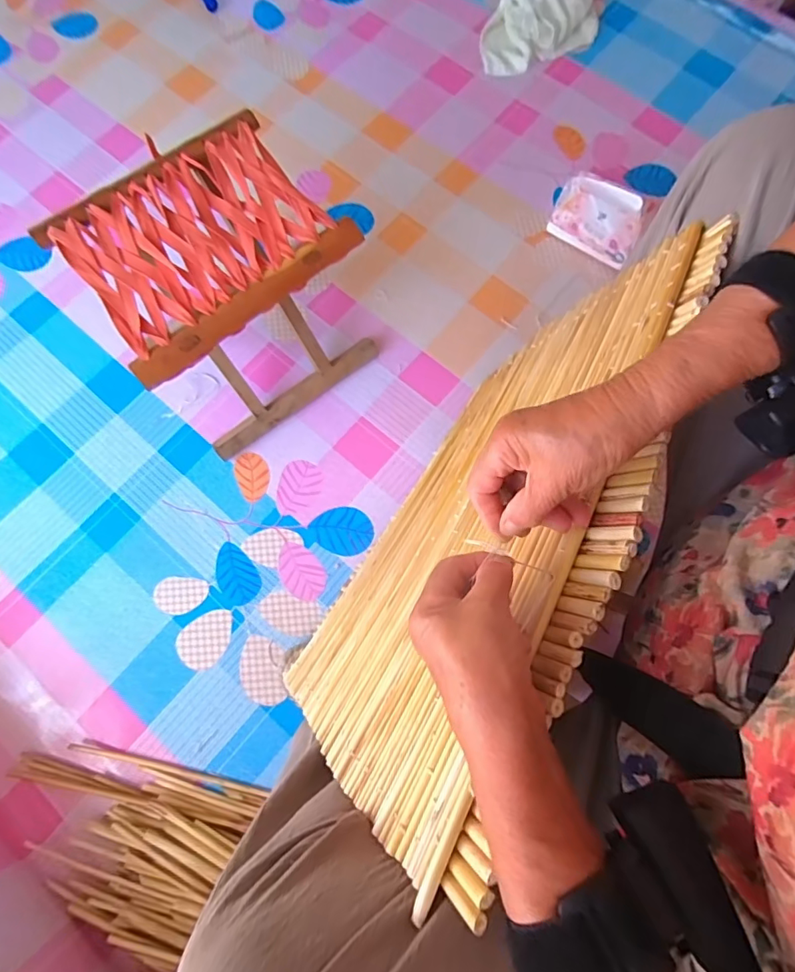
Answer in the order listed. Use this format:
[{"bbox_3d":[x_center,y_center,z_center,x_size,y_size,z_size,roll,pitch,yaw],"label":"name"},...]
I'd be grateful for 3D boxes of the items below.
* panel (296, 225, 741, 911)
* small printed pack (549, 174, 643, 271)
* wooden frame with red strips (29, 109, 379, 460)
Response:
[{"bbox_3d":[0.061,0.021,0.501,0.026,0.448,0.493,34,77,-16],"label":"panel"},{"bbox_3d":[0.317,-0.422,0.794,0.145,0.085,0.059,37,78,9],"label":"small printed pack"},{"bbox_3d":[-0.218,-0.243,0.669,0.278,0.254,0.246,-37,80,-10],"label":"wooden frame with red strips"}]

